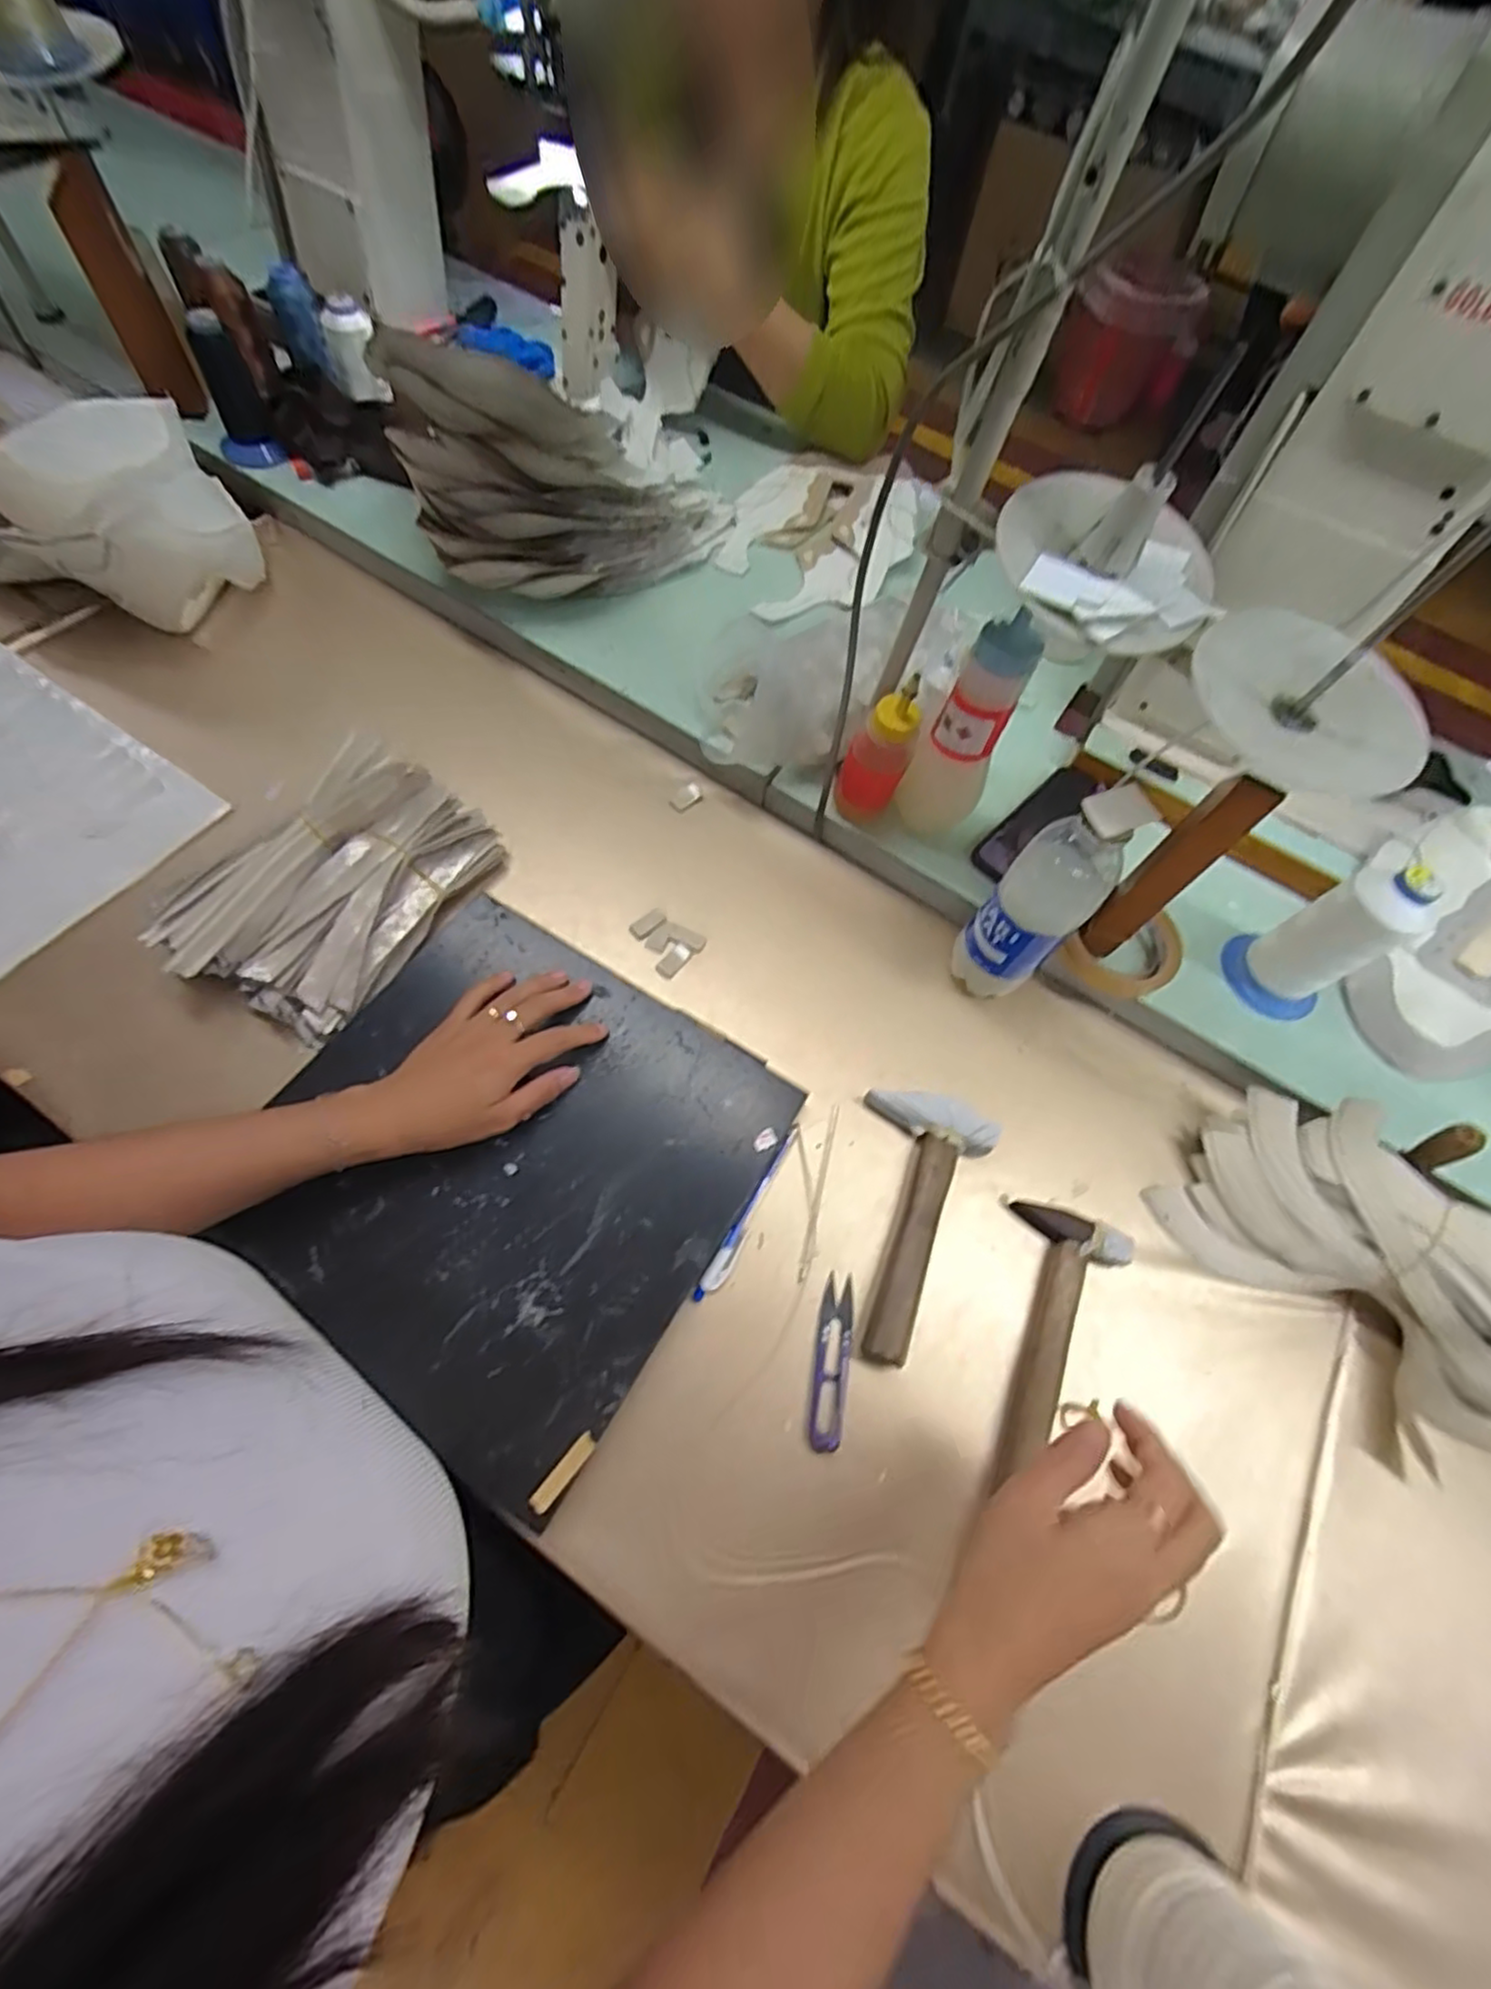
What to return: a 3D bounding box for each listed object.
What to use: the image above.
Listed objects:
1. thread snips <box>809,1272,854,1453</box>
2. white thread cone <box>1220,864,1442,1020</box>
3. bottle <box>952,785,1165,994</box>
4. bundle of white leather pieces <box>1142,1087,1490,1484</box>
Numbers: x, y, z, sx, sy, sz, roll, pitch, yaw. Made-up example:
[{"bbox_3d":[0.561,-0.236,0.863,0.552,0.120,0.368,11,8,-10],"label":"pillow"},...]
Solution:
[{"bbox_3d":[0.057,0.236,0.452,0.022,0.015,0.100,12,64,-1],"label":"thread snips"},{"bbox_3d":[0.458,-0.047,0.540,0.082,0.137,0.079,-22,69,-16],"label":"white thread cone"},{"bbox_3d":[0.207,-0.061,0.508,0.065,0.206,0.056,42,66,14],"label":"bottle"},{"bbox_3d":[0.449,0.186,0.485,0.162,0.068,0.266,-36,73,-21],"label":"bundle of white leather pieces"}]

